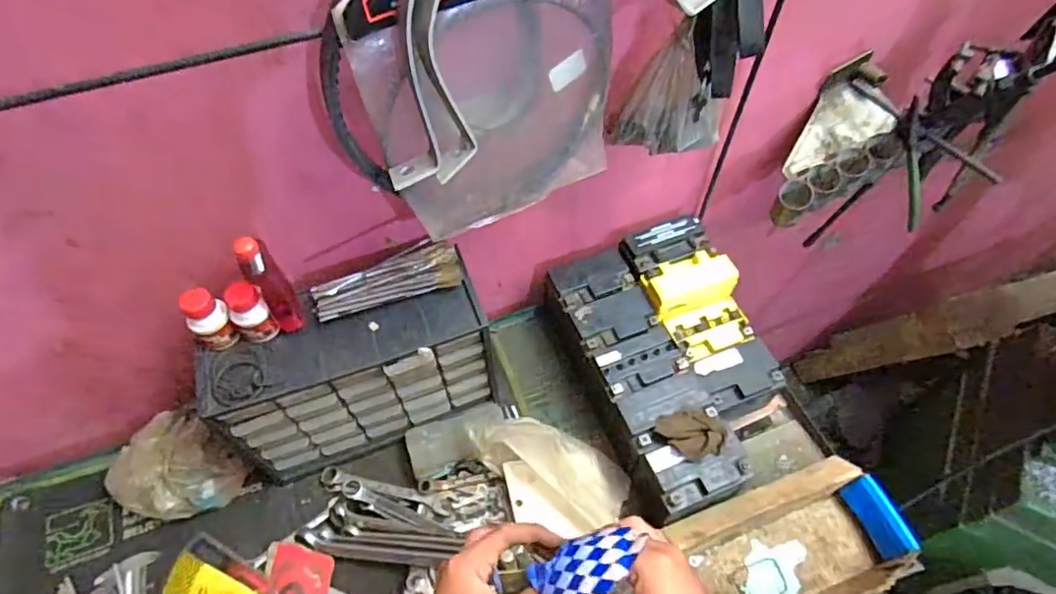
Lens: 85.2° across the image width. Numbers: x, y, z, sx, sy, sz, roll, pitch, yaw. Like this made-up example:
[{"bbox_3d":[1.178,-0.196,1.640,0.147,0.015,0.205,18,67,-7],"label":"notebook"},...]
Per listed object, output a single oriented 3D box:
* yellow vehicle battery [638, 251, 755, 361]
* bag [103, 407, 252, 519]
[{"bbox_3d":[0.228,0.011,0.765,0.118,0.061,0.125,-16,57,-11],"label":"yellow vehicle battery"},{"bbox_3d":[-0.424,0.206,0.690,0.126,0.081,0.110,20,57,13],"label":"bag"}]

